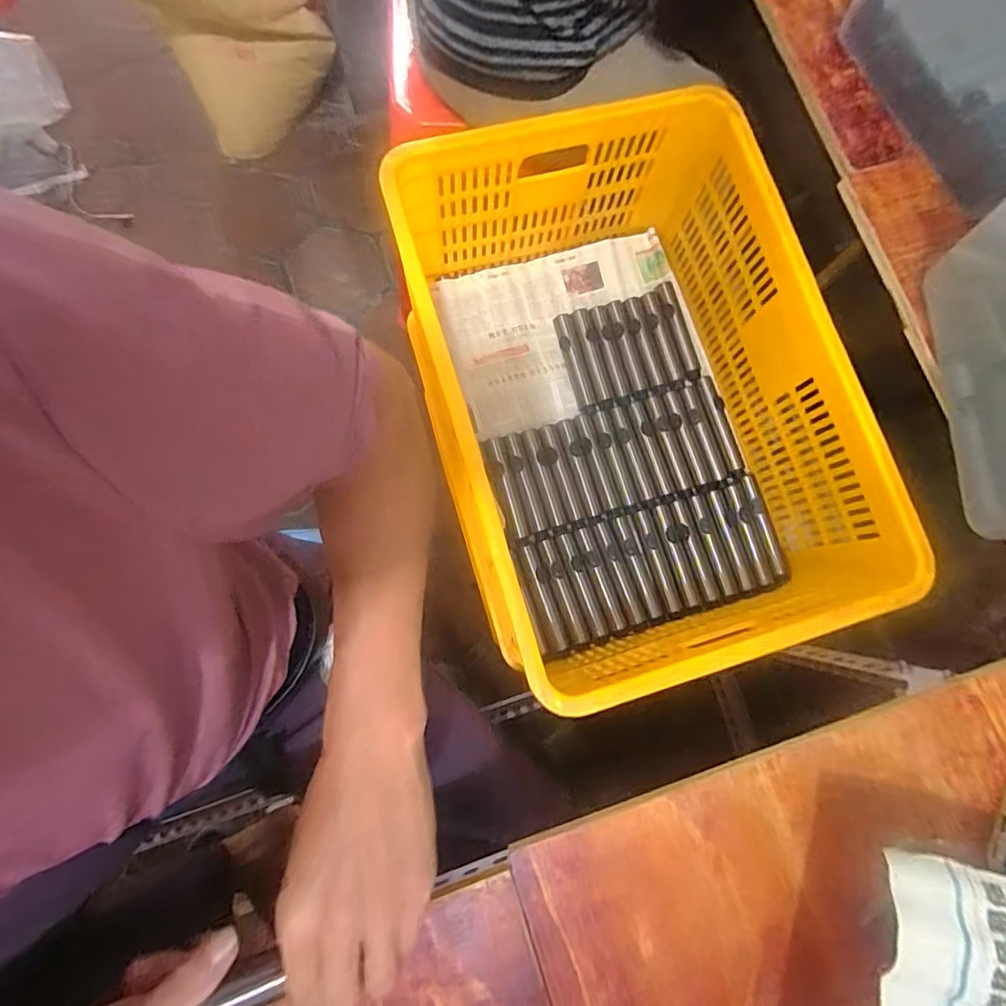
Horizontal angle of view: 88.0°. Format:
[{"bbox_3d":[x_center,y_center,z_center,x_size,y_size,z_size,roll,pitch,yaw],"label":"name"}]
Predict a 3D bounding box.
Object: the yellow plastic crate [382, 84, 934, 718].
[{"bbox_3d":[0.147,-0.123,0.633,0.419,0.223,0.602,-17,79,-5],"label":"yellow plastic crate"}]

